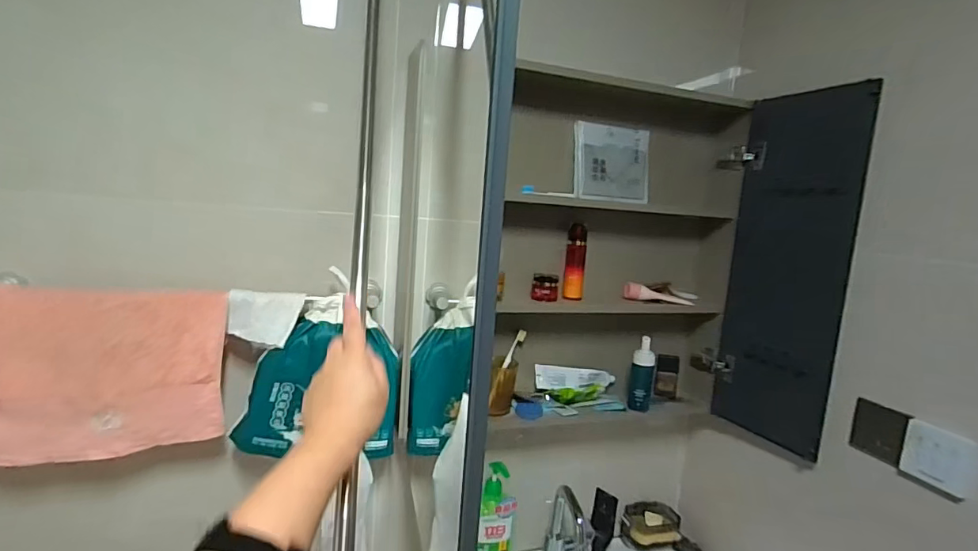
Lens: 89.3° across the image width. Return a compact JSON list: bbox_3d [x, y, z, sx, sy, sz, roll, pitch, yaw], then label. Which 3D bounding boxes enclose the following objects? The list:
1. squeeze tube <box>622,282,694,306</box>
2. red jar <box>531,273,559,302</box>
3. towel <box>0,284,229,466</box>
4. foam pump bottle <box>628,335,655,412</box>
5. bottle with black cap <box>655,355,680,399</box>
[{"bbox_3d":[0.387,0.041,1.126,0.162,0.040,0.039,4,8,-3],"label":"squeeze tube"},{"bbox_3d":[0.116,0.026,1.026,0.055,0.051,0.044,5,8,5],"label":"red jar"},{"bbox_3d":[-0.611,0.157,0.779,0.341,0.262,0.043,0,9,-29],"label":"towel"},{"bbox_3d":[0.337,0.216,1.089,0.048,0.160,0.039,7,8,17],"label":"foam pump bottle"},{"bbox_3d":[0.433,0.246,1.203,0.052,0.107,0.029,7,8,20],"label":"bottle with black cap"}]

